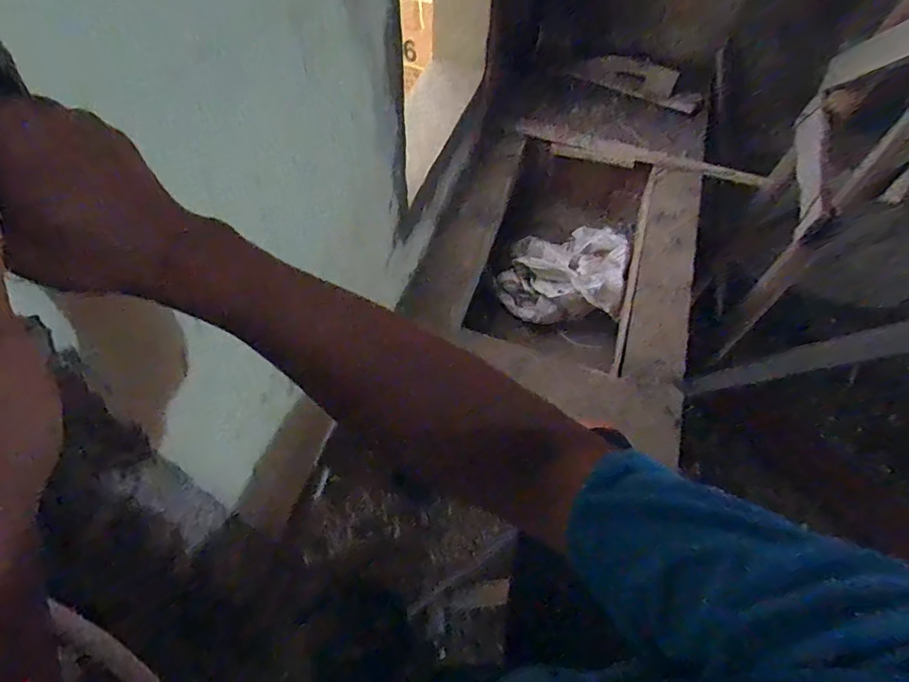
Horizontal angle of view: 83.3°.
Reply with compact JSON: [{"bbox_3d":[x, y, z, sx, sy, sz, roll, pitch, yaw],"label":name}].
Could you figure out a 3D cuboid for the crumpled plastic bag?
[{"bbox_3d":[0.272,-0.190,1.301,0.301,0.122,0.287,14,58,7],"label":"crumpled plastic bag"}]

